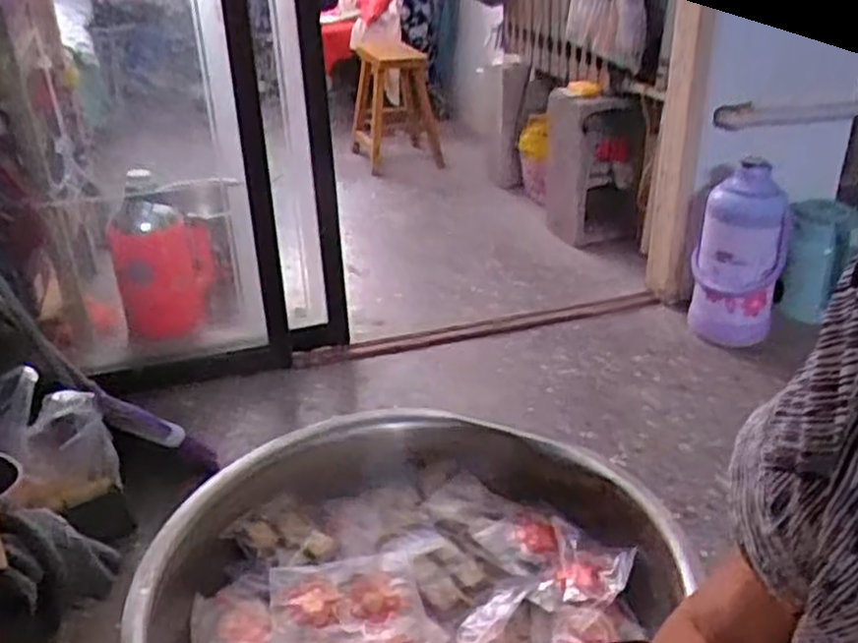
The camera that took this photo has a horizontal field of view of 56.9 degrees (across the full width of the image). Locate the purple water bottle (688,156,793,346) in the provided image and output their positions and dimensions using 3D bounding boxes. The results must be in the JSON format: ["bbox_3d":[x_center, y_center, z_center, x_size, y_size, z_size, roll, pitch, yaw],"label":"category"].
[{"bbox_3d":[0.600,-0.124,1.531,0.163,0.348,0.137,11,31,22],"label":"purple water bottle"}]

